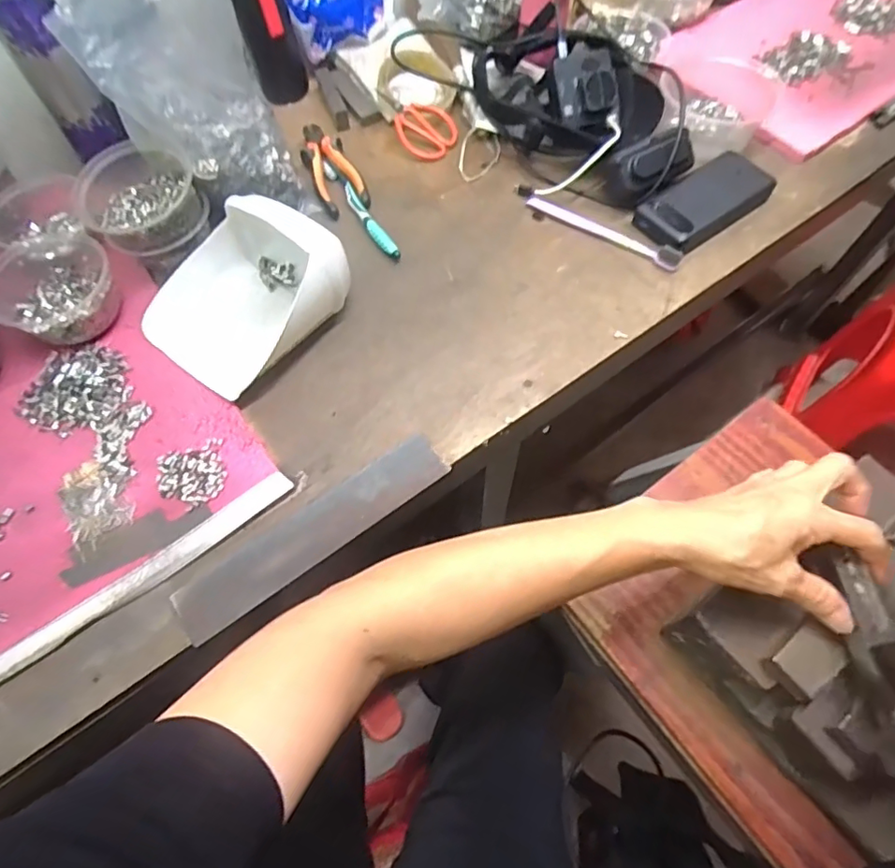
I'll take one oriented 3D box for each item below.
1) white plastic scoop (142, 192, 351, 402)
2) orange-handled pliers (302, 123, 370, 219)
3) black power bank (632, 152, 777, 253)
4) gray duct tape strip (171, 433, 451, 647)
[{"bbox_3d":[-0.204,-0.144,0.523,0.162,0.094,0.169,37,71,15],"label":"white plastic scoop"},{"bbox_3d":[-0.140,-0.318,0.651,0.056,0.010,0.147,-22,68,-10],"label":"orange-handled pliers"},{"bbox_3d":[0.289,-0.261,0.608,0.159,0.019,0.072,-34,70,-14],"label":"black power bank"},{"bbox_3d":[-0.114,0.082,0.470,0.247,0.007,0.054,-35,63,-12],"label":"gray duct tape strip"}]

